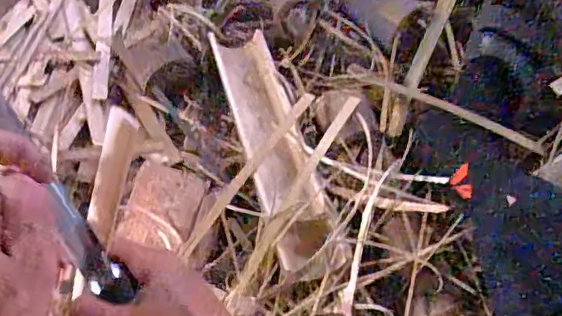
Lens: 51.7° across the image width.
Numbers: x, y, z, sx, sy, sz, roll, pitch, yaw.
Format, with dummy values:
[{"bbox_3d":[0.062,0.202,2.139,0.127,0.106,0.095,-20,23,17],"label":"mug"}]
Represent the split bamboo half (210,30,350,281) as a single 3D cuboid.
[{"bbox_3d":[-0.012,-0.026,0.703,0.076,0.053,0.379,-14,59,-8],"label":"split bamboo half"}]

